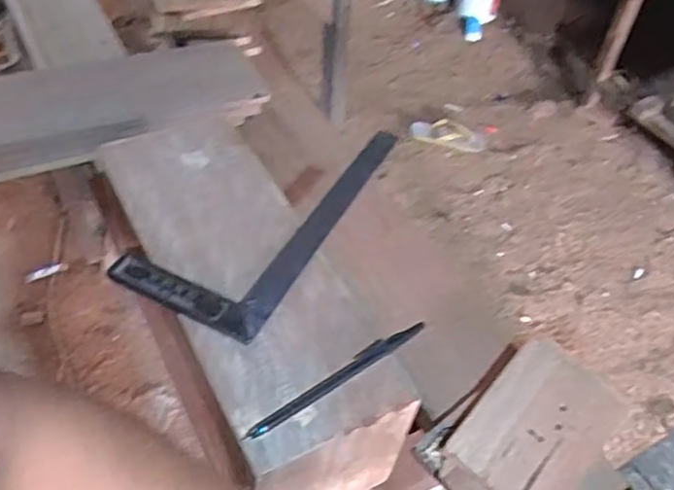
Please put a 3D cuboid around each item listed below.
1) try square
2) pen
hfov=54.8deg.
[{"bbox_3d":[-0.056,-0.041,0.574,0.124,0.019,0.280,23,51,15],"label":"try square"},{"bbox_3d":[0.002,0.092,0.461,0.154,0.007,0.014,-27,57,-26],"label":"pen"}]

